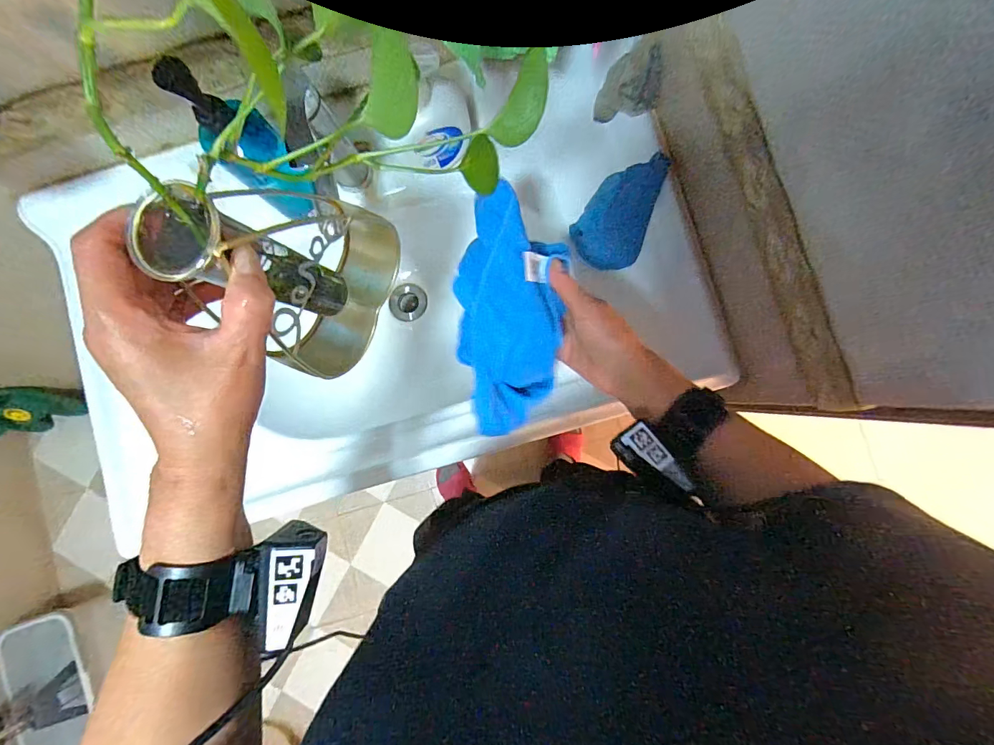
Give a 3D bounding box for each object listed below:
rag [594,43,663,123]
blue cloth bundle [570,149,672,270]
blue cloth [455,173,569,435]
[{"bbox_3d":[0.161,-0.355,0.529,0.068,0.052,0.064,1,87,2],"label":"rag"},{"bbox_3d":[0.163,-0.203,0.543,0.089,0.030,0.146,37,89,3],"label":"blue cloth bundle"},{"bbox_3d":[0.012,-0.049,0.426,0.100,0.062,0.235,0,106,2],"label":"blue cloth"}]

